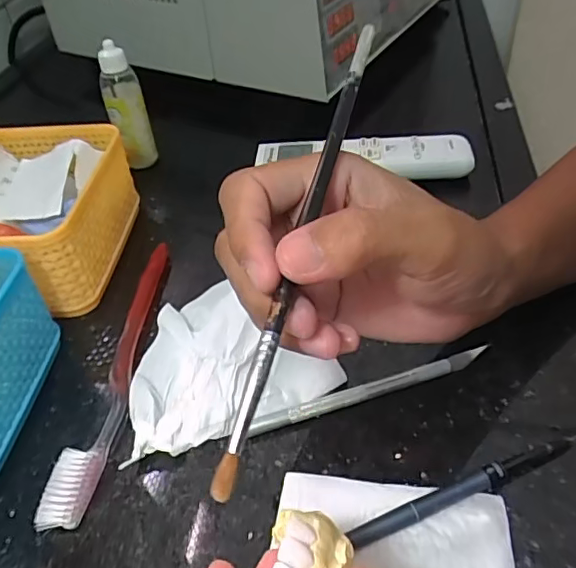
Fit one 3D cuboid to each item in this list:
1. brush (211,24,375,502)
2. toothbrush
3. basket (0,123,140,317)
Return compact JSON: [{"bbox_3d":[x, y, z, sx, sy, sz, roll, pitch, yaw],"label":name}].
[{"bbox_3d":[0.007,-0.022,0.191,0.006,0.006,0.186,10,66,18],"label":"brush"},{"bbox_3d":[-0.090,0.043,0.307,0.021,0.018,0.181,1,42,8],"label":"toothbrush"},{"bbox_3d":[-0.180,-0.046,0.369,0.130,0.061,0.133,2,43,8],"label":"basket"}]

